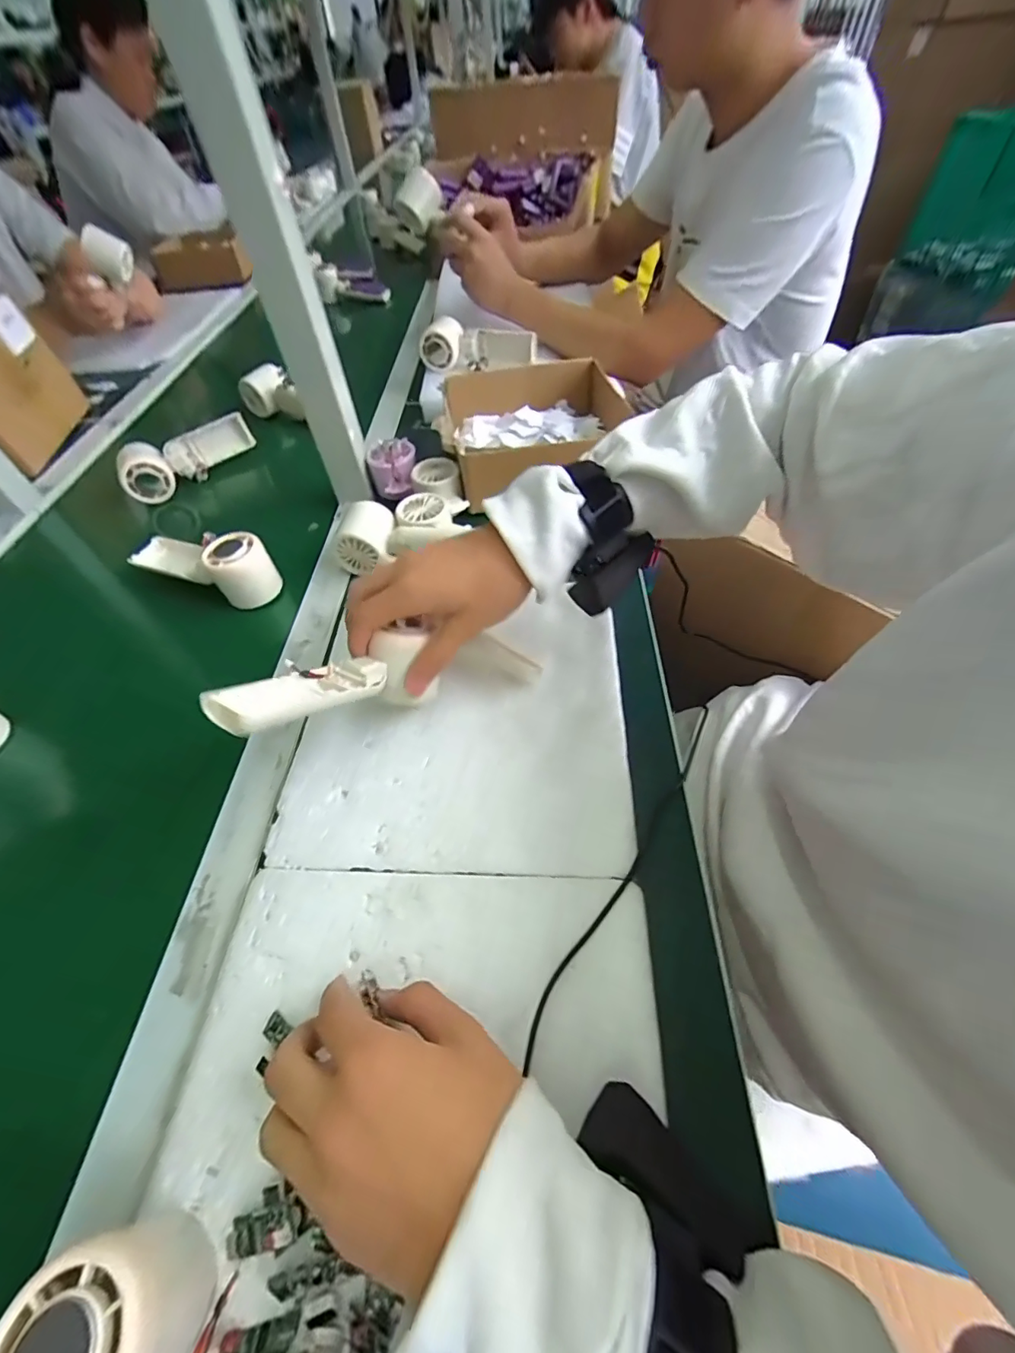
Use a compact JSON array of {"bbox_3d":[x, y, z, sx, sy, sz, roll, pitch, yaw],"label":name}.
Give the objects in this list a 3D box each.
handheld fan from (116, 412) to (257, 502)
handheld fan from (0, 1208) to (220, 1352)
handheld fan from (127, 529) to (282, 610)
[{"bbox_3d":[-0.414,-0.285,0.643,0.167,0.056,0.056,-39,60,-24],"label":"handheld fan"},{"bbox_3d":[-0.155,0.252,0.193,0.052,0.060,0.052,-2,54,3],"label":"handheld fan"},{"bbox_3d":[-0.311,-0.121,0.505,0.162,0.051,0.055,15,57,14],"label":"handheld fan"}]

